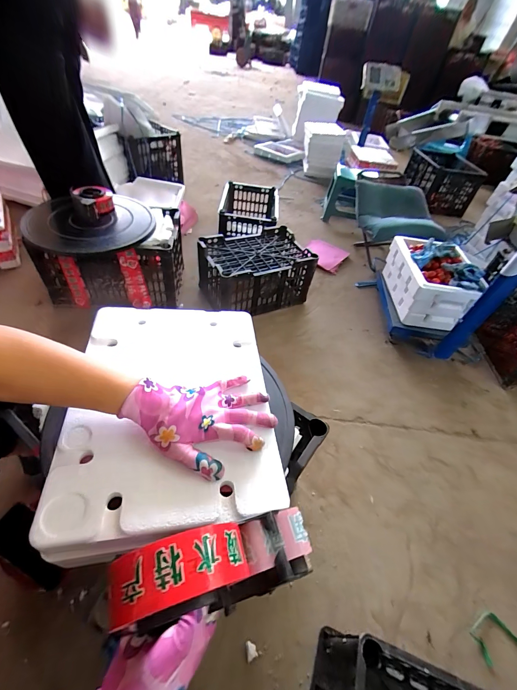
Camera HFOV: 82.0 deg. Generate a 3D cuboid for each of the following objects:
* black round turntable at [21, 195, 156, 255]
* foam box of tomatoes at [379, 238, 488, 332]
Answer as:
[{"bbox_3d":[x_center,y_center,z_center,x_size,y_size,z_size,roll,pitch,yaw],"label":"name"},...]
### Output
[{"bbox_3d":[-0.531,-0.398,0.966,0.353,0.079,0.349,1,48,-1],"label":"black round turntable"},{"bbox_3d":[0.646,-0.253,1.142,0.220,0.204,0.352,5,47,-3],"label":"foam box of tomatoes"}]

